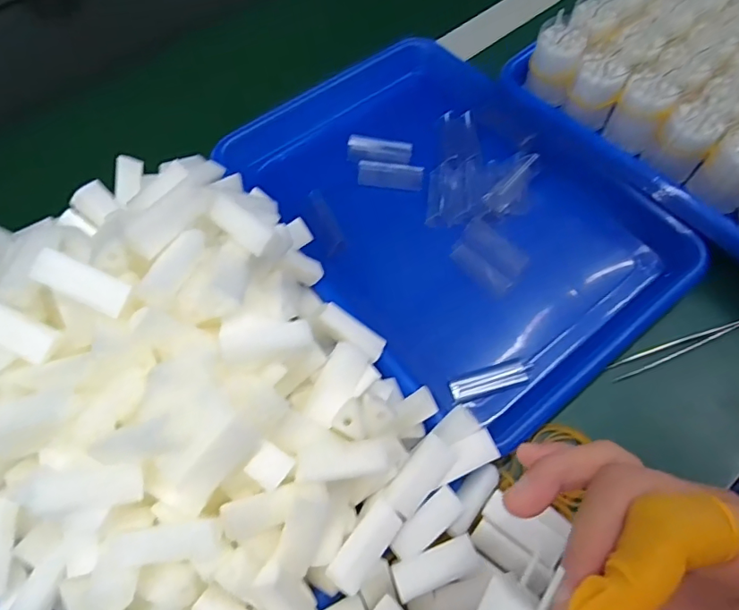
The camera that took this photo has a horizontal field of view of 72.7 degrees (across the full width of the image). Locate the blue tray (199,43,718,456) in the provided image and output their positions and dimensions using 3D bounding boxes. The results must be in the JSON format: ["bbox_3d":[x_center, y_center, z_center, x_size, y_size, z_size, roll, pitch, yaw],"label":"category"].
[{"bbox_3d":[0.057,-0.083,0.405,0.244,0.053,0.344,-37,67,-15],"label":"blue tray"}]

